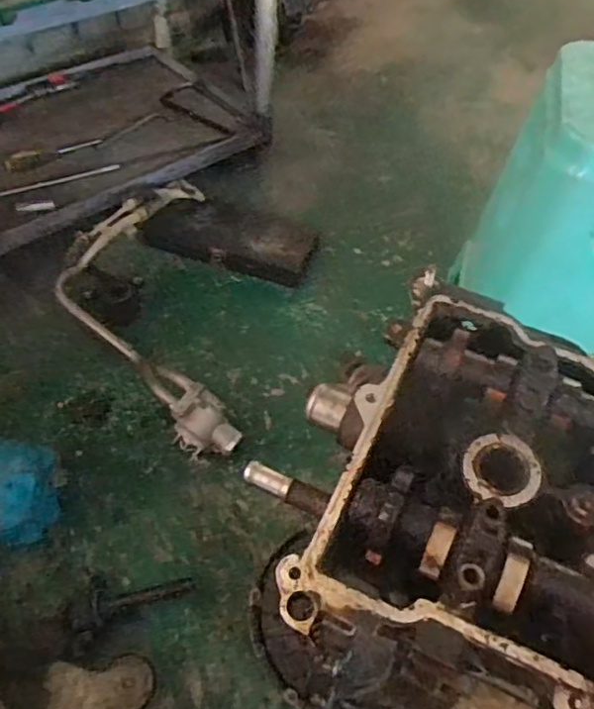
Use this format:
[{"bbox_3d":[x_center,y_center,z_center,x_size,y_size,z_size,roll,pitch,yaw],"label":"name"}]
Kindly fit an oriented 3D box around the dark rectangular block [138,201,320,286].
[{"bbox_3d":[-0.124,-0.236,1.233,0.327,0.045,0.177,17,53,-4],"label":"dark rectangular block"}]

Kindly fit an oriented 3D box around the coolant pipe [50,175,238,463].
[{"bbox_3d":[-0.267,-0.087,1.044,0.266,0.092,0.585,-7,50,-10],"label":"coolant pipe"}]

